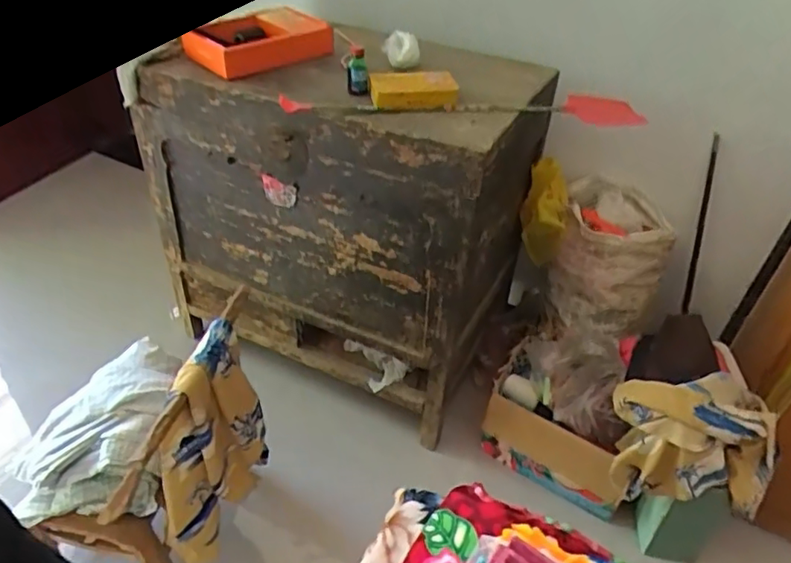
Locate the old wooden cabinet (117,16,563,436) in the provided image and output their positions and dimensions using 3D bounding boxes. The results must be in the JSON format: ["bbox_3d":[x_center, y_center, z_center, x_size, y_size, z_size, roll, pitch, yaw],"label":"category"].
[{"bbox_3d":[-0.149,-0.216,1.724,1.051,0.843,0.590,26,43,24],"label":"old wooden cabinet"}]

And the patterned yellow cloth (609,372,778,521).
[{"bbox_3d":[0.672,0.375,1.339,0.339,0.294,0.174,7,38,2],"label":"patterned yellow cloth"}]

